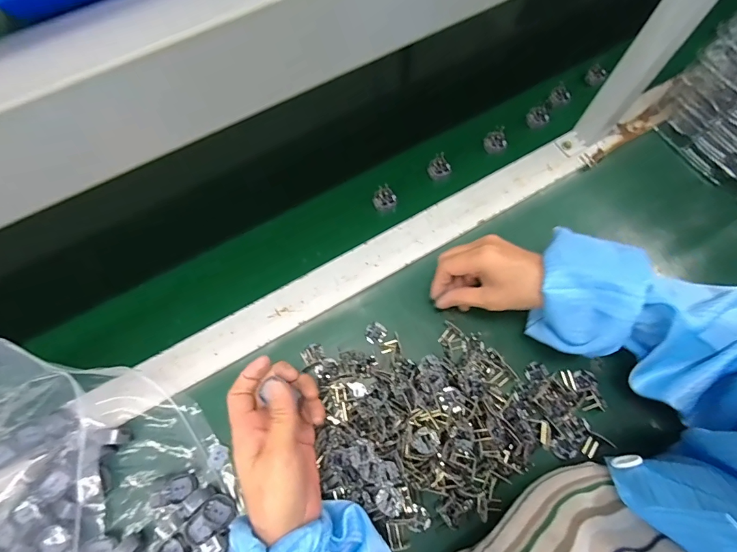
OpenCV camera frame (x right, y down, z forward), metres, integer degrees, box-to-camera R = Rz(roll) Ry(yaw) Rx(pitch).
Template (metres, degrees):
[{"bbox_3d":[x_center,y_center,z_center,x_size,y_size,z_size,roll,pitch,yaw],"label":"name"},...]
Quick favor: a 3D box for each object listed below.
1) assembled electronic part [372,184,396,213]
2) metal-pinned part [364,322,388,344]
[{"bbox_3d":[0.020,-0.098,0.495,0.029,0.014,0.030,1,70,1],"label":"assembled electronic part"},{"bbox_3d":[0.008,0.063,0.437,0.024,0.006,0.022,-9,70,-2],"label":"metal-pinned part"}]

